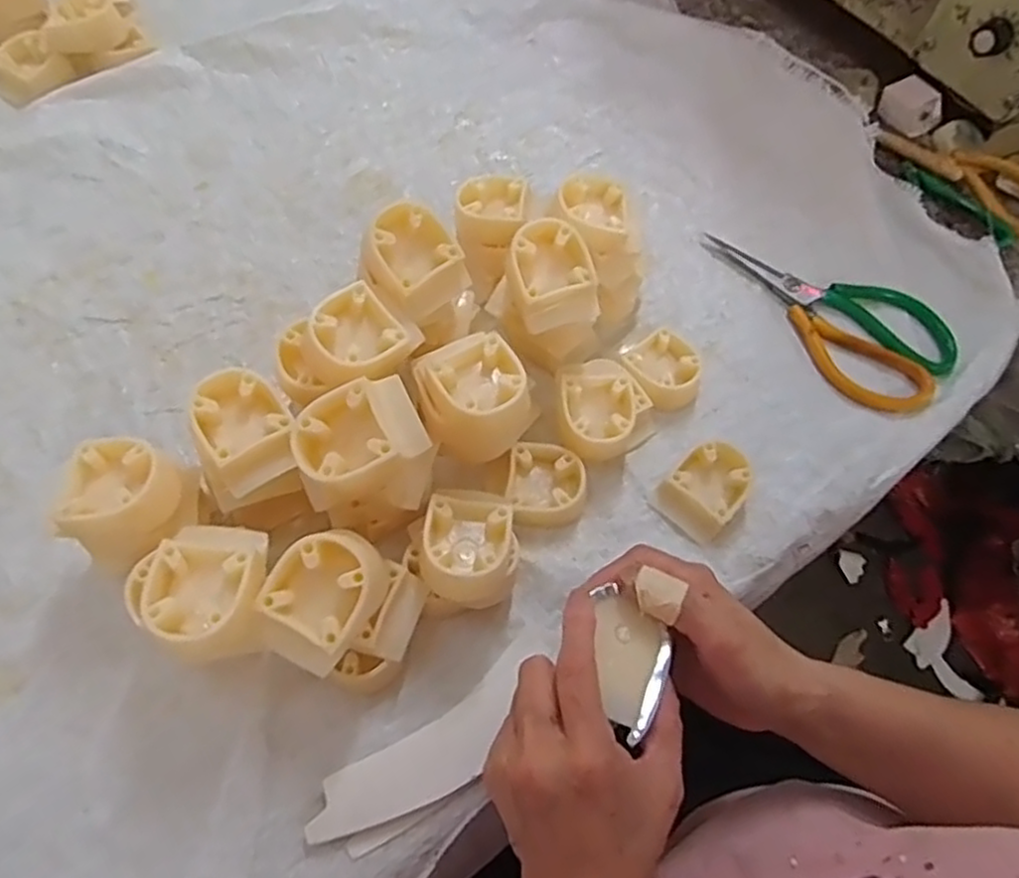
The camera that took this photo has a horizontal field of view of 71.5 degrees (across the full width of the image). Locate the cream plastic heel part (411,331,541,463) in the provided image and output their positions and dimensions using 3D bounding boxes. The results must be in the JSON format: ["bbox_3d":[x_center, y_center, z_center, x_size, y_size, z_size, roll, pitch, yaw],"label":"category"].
[{"bbox_3d":[-0.018,-0.022,0.388,0.053,0.042,0.058,-26,69,-17],"label":"cream plastic heel part"}]

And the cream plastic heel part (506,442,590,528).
[{"bbox_3d":[0.024,0.031,0.433,0.048,0.022,0.048,9,63,1],"label":"cream plastic heel part"}]

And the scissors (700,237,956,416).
[{"bbox_3d":[0.239,-0.102,0.521,0.101,0.012,0.189,-33,69,-18],"label":"scissors"}]

